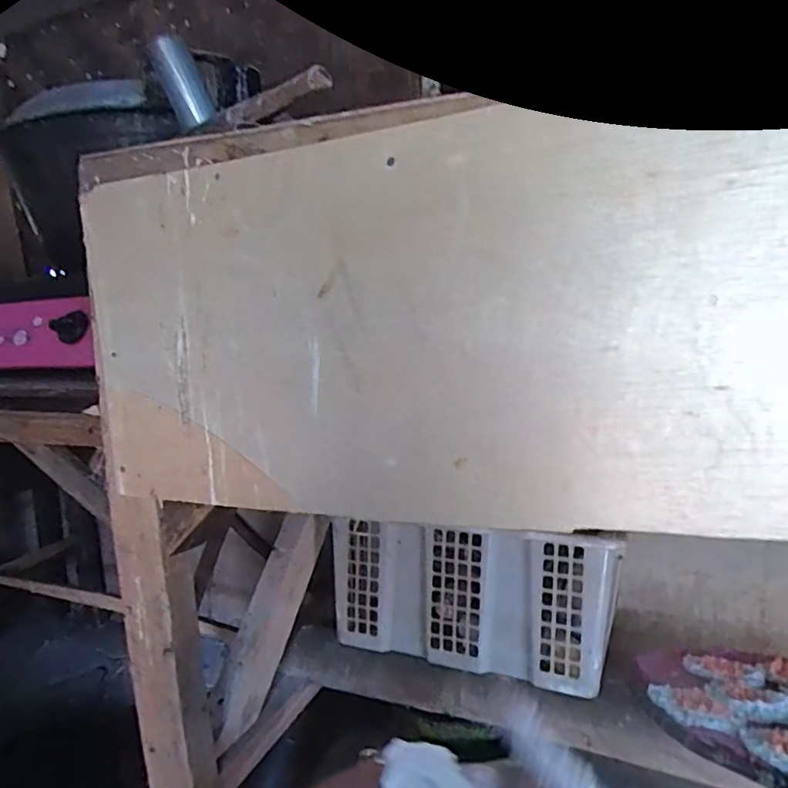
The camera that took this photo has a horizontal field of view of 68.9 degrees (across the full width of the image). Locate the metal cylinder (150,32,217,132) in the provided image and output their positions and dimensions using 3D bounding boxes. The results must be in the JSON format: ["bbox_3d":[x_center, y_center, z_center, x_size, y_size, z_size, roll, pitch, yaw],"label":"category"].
[{"bbox_3d":[-0.183,-0.271,0.499,0.027,0.072,0.028,3,36,34],"label":"metal cylinder"}]

